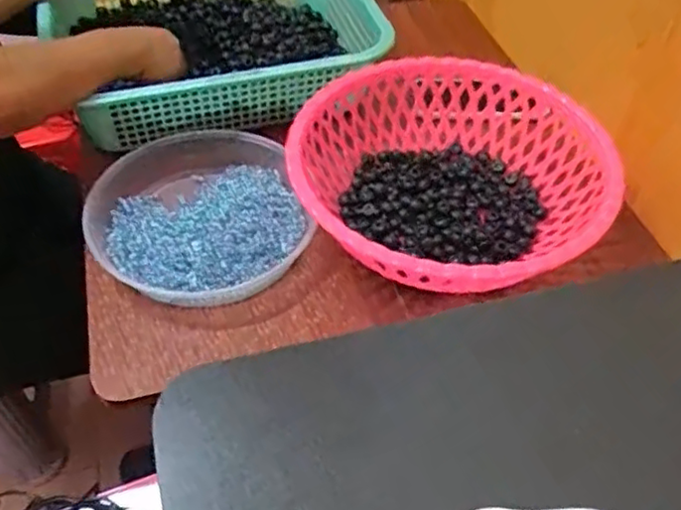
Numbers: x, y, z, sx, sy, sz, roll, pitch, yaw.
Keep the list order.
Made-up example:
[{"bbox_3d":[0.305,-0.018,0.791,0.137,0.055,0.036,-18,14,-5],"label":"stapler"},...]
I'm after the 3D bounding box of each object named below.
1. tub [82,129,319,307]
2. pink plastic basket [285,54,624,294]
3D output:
[{"bbox_3d":[-0.145,-0.045,0.689,0.205,0.045,0.231,-12,50,-12],"label":"tub"},{"bbox_3d":[0.105,-0.071,0.656,0.299,0.086,0.293,-1,49,-2],"label":"pink plastic basket"}]

